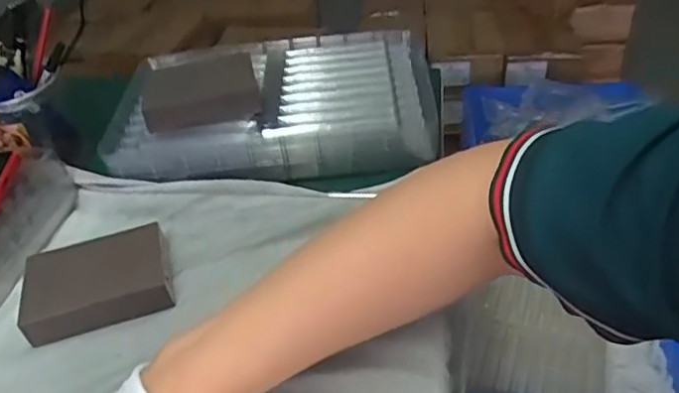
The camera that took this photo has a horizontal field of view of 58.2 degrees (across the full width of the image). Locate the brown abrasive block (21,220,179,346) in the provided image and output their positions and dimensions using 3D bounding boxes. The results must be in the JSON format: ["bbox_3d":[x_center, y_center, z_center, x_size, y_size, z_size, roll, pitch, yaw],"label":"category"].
[{"bbox_3d":[-0.173,0.060,0.438,0.096,0.024,0.077,-15,39,-10],"label":"brown abrasive block"}]

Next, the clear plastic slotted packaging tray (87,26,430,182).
[{"bbox_3d":[-0.063,-0.088,0.573,0.295,0.060,0.186,-3,39,5],"label":"clear plastic slotted packaging tray"}]

